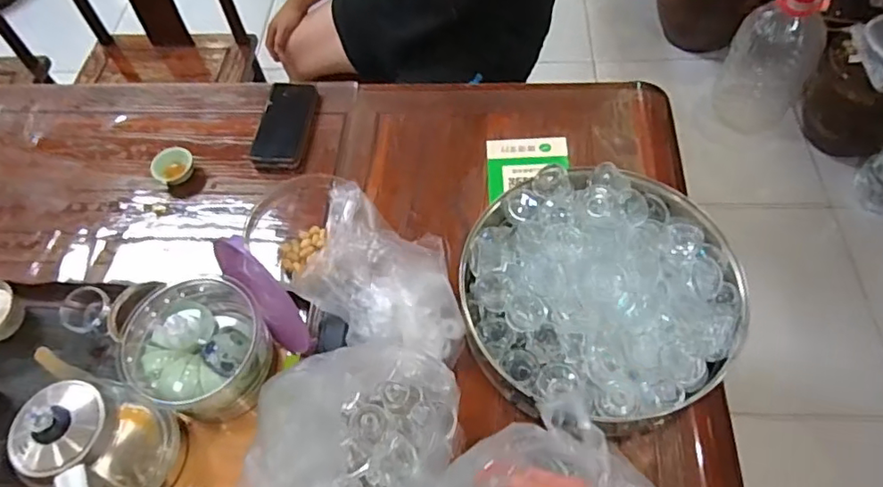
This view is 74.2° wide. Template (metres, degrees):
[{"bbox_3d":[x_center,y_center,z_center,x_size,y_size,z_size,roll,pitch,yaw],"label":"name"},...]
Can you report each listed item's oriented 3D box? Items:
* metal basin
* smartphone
[{"bbox_3d":[0.183,0.055,0.696,0.305,0.100,0.299,-2,58,3],"label":"metal basin"},{"bbox_3d":[-0.248,-0.190,0.930,0.077,0.007,0.162,8,65,1],"label":"smartphone"}]

